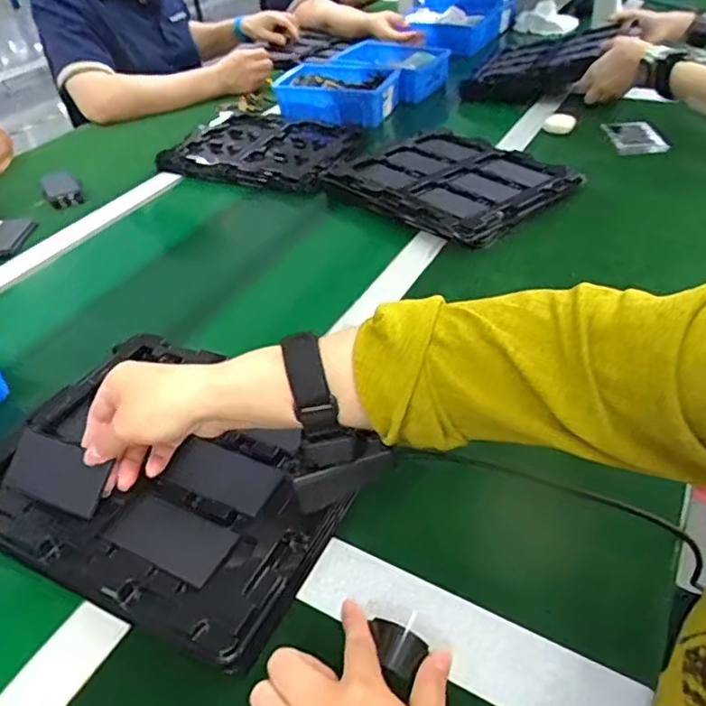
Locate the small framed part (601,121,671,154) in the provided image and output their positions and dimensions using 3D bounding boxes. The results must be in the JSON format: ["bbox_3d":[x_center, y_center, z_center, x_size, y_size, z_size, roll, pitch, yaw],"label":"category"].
[{"bbox_3d":[0.423,-0.329,0.943,0.069,0.006,0.108,-1,40,3],"label":"small framed part"}]

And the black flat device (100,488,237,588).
[{"bbox_3d":[-0.125,0.123,0.427,0.087,0.004,0.045,17,45,23],"label":"black flat device"}]

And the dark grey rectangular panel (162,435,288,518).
[{"bbox_3d":[-0.096,0.090,0.467,0.084,0.004,0.044,17,44,23],"label":"dark grey rectangular panel"}]

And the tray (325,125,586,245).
[{"bbox_3d":[0.129,-0.232,0.839,0.212,0.030,0.280,-33,48,-30],"label":"tray"}]

